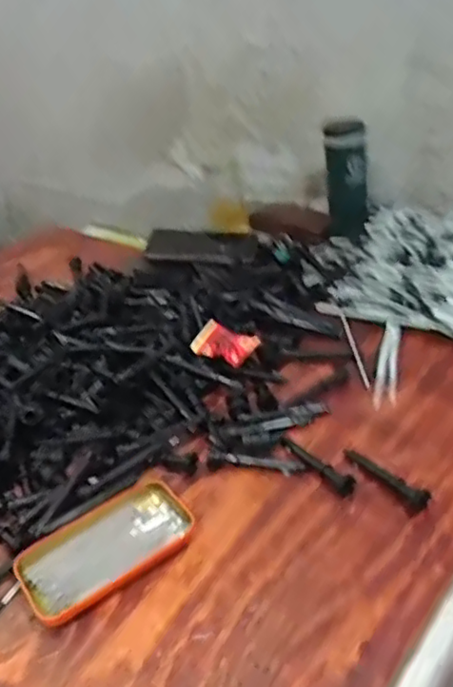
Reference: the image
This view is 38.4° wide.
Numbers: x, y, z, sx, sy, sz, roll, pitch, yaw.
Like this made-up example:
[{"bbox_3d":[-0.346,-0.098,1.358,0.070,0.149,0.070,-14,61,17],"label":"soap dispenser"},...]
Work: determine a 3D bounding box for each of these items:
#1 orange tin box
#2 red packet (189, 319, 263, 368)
[{"bbox_3d":[-0.101,0.171,0.547,0.142,0.016,0.085,-26,36,-24],"label":"orange tin box"},{"bbox_3d":[-0.004,-0.001,0.739,0.073,0.023,0.039,14,39,32],"label":"red packet"}]

